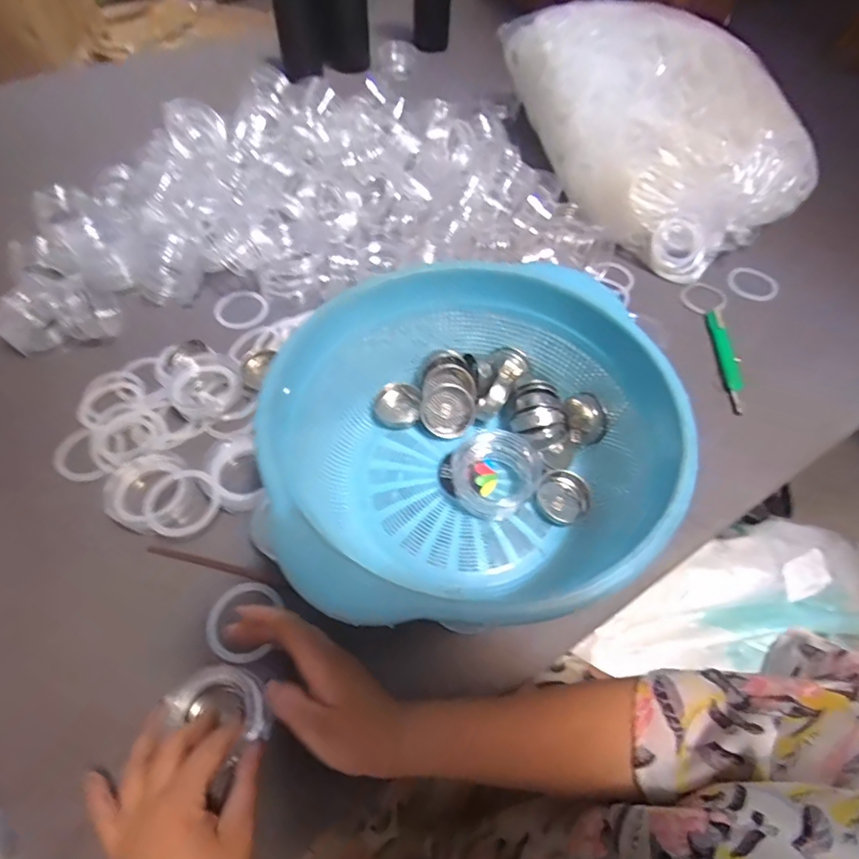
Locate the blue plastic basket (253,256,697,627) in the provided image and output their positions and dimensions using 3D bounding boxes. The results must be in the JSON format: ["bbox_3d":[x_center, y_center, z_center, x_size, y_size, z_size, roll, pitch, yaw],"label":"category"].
[{"bbox_3d":[0.047,0.002,0.408,0.302,0.120,0.265,-5,56,-6],"label":"blue plastic basket"}]

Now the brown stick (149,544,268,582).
[{"bbox_3d":[-0.185,0.110,0.432,0.103,0.005,0.007,13,56,6],"label":"brown stick"}]

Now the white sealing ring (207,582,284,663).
[{"bbox_3d":[-0.144,0.148,0.402,0.052,0.011,0.057,1,56,-2],"label":"white sealing ring"}]

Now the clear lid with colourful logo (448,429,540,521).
[{"bbox_3d":[0.050,0.035,0.422,0.074,0.033,0.066,20,57,11],"label":"clear lid with colourful logo"}]

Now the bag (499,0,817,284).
[{"bbox_3d":[0.295,-0.426,0.702,0.264,0.160,0.461,-9,57,-9],"label":"bag"}]

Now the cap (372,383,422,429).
[{"bbox_3d":[-0.029,-0.023,0.468,0.042,0.015,0.042,1,56,-2],"label":"cap"}]

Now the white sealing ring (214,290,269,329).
[{"bbox_3d":[-0.218,-0.138,0.598,0.059,0.010,0.053,25,58,13],"label":"white sealing ring"}]

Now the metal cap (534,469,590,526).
[{"bbox_3d":[0.107,0.056,0.424,0.042,0.023,0.044,1,56,-2],"label":"metal cap"}]

